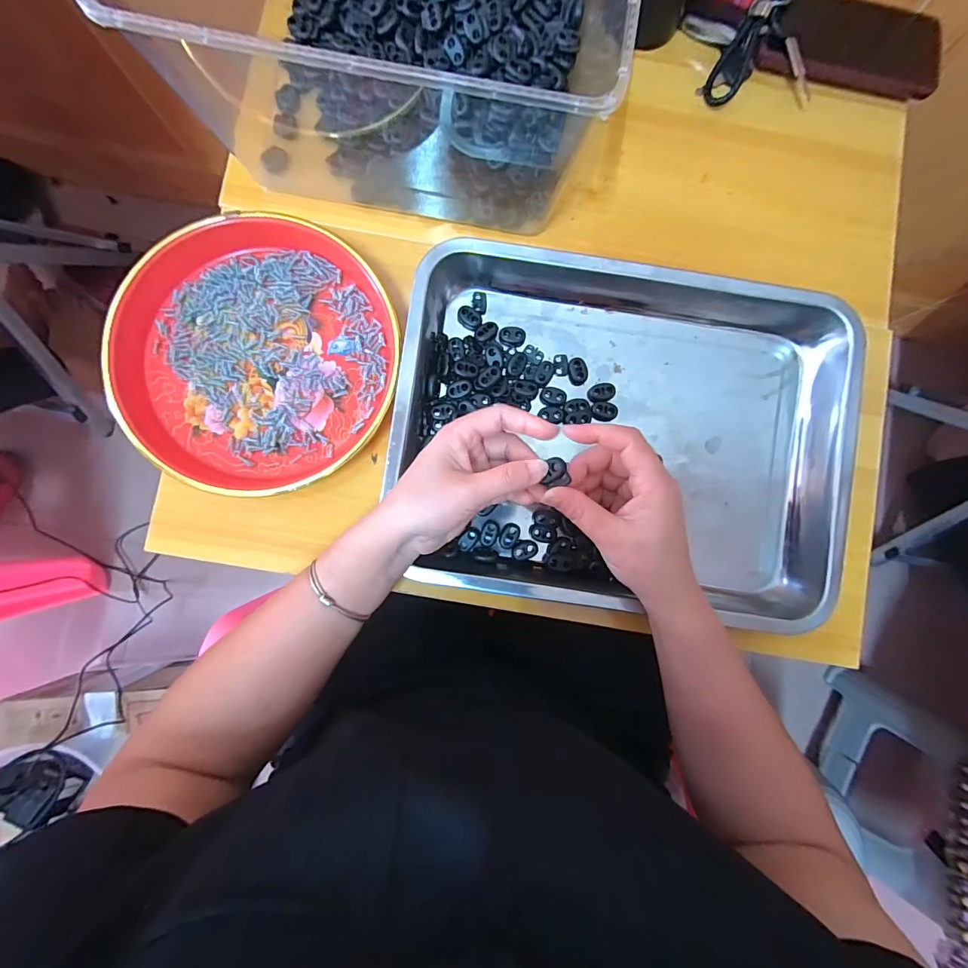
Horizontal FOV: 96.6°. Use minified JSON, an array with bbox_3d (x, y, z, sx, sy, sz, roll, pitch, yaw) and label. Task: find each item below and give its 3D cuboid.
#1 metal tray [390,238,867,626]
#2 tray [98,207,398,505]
[{"bbox_3d":[0.109,-0.040,0.348,0.357,0.046,0.276,8,83,-3],"label":"metal tray"},{"bbox_3d":[-0.178,-0.104,0.343,0.209,0.030,0.217,0,86,-2],"label":"tray"}]

